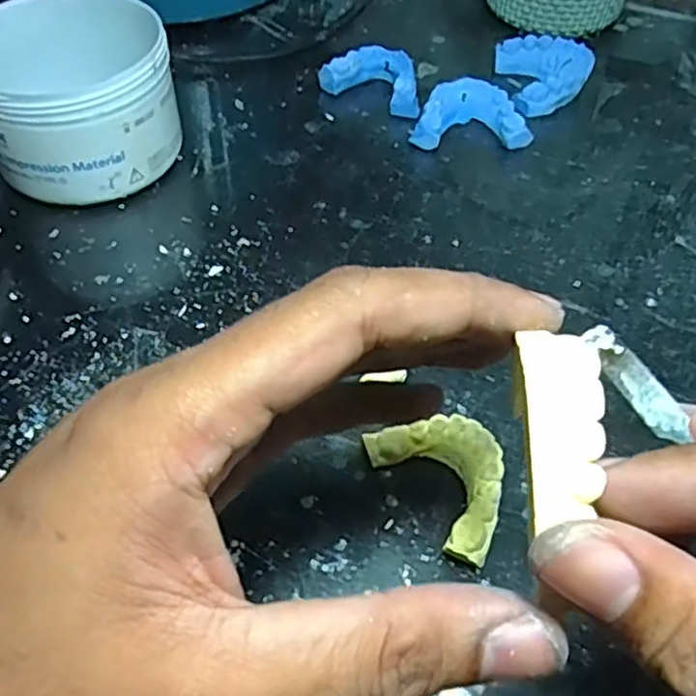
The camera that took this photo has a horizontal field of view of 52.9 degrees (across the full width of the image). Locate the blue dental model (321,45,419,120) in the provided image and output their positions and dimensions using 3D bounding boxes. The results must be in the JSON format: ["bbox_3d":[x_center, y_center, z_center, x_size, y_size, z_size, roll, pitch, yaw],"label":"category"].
[{"bbox_3d":[0.018,-0.152,0.393,0.059,0.019,0.035,25,56,18],"label":"blue dental model"}]

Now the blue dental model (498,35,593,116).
[{"bbox_3d":[0.113,-0.156,0.398,0.047,0.018,0.059,-3,52,-3],"label":"blue dental model"}]

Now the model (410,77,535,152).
[{"bbox_3d":[0.064,-0.124,0.372,0.060,0.017,0.040,1,52,0],"label":"model"}]

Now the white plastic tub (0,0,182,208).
[{"bbox_3d":[-0.131,-0.118,0.335,0.088,0.064,0.087,0,52,0],"label":"white plastic tub"}]

